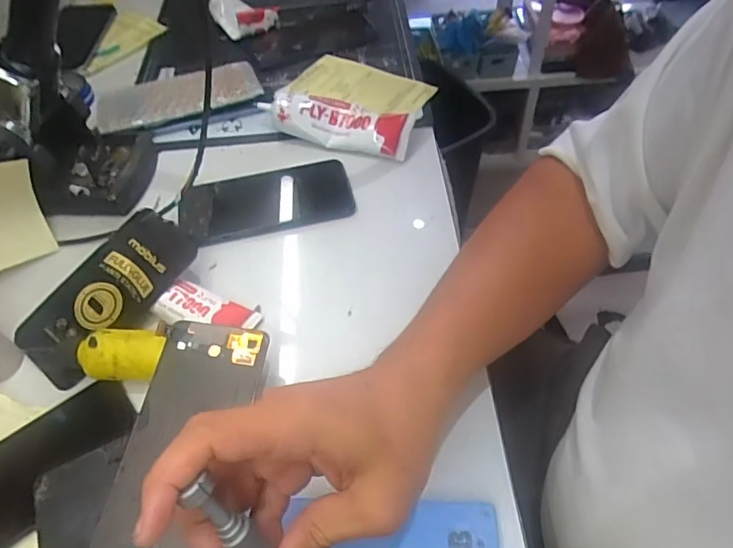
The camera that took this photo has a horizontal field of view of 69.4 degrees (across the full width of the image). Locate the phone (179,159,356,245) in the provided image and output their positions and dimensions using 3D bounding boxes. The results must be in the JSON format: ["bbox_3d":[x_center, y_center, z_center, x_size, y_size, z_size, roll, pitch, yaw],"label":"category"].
[{"bbox_3d":[-0.092,-0.072,0.496,0.156,0.009,0.079,-11,51,-11],"label":"phone"}]

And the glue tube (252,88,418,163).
[{"bbox_3d":[-0.033,-0.158,0.546,0.164,0.034,0.053,15,55,15],"label":"glue tube"}]

